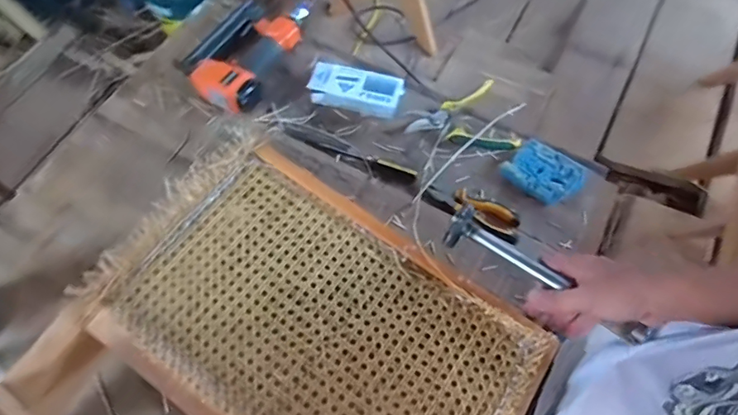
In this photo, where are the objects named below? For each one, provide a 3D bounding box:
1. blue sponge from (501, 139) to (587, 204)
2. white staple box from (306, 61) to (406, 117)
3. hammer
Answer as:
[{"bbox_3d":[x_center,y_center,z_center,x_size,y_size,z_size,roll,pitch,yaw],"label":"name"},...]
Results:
[{"bbox_3d":[0.281,-0.057,0.768,0.111,0.029,0.085,40,71,14],"label":"blue sponge"},{"bbox_3d":[-0.021,-0.200,0.820,0.155,0.031,0.081,8,66,1],"label":"white staple box"},{"bbox_3d":[0.192,0.080,0.543,0.234,0.040,0.037,34,69,23],"label":"hammer"}]

